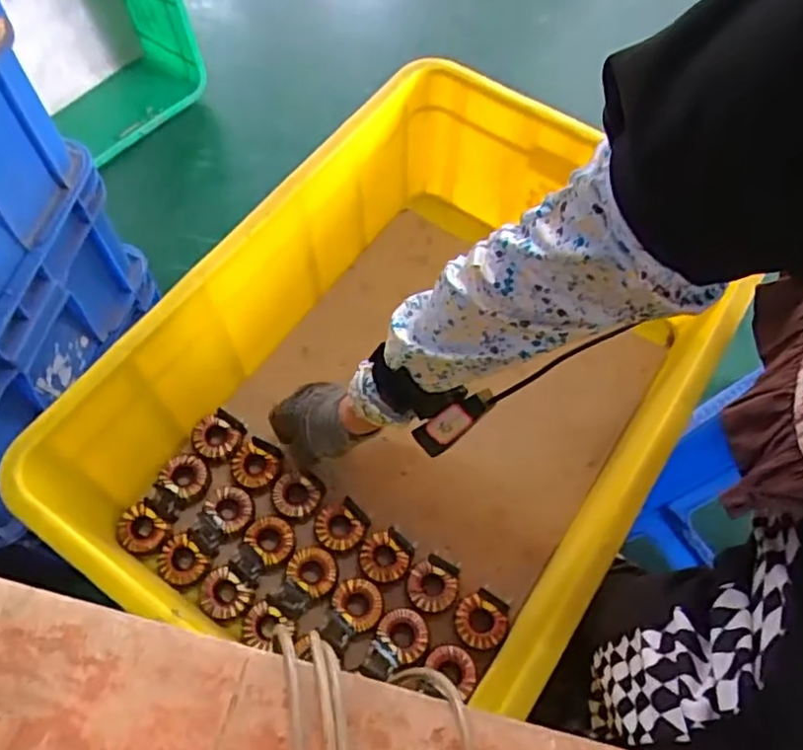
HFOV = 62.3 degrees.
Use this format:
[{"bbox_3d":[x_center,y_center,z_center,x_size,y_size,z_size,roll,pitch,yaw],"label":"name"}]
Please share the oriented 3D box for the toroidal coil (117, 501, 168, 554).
[{"bbox_3d":[-0.256,0.151,0.652,0.044,0.015,0.045,1,64,-2],"label":"toroidal coil"}]

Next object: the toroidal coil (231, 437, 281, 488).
[{"bbox_3d":[-0.152,0.089,0.681,0.050,0.013,0.047,1,60,-1],"label":"toroidal coil"}]

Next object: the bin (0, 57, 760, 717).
[{"bbox_3d":[0.001,0.006,0.648,0.376,0.221,0.608,33,67,13],"label":"bin"}]

